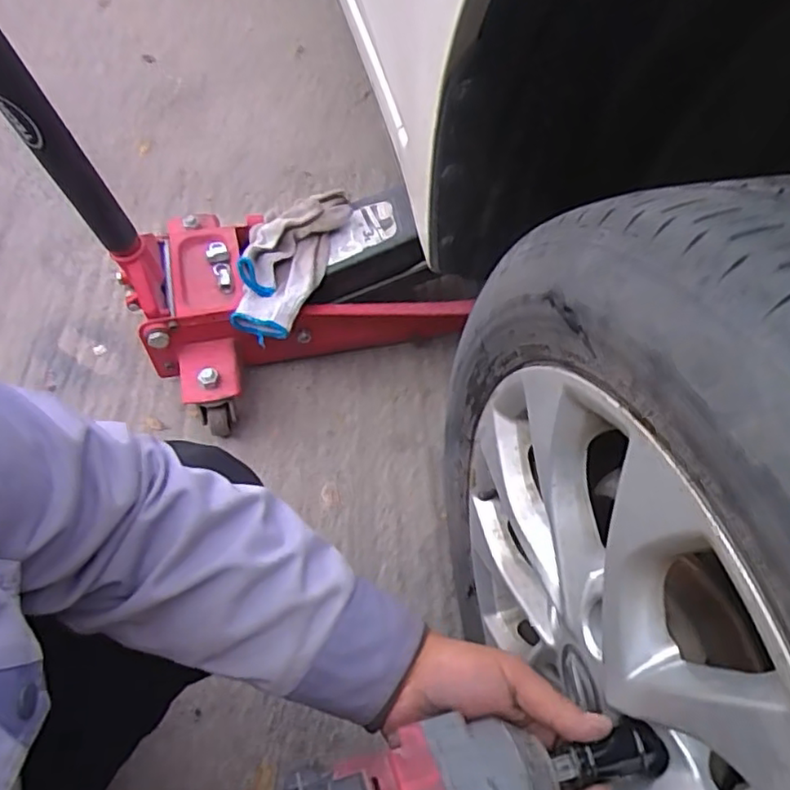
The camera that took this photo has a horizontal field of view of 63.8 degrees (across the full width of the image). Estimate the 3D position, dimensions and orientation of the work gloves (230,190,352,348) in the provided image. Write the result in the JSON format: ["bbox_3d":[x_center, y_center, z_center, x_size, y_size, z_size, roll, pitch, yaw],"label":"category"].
[{"bbox_3d":[-0.139,-0.177,0.814,0.099,0.037,0.218,22,76,8],"label":"work gloves"}]

